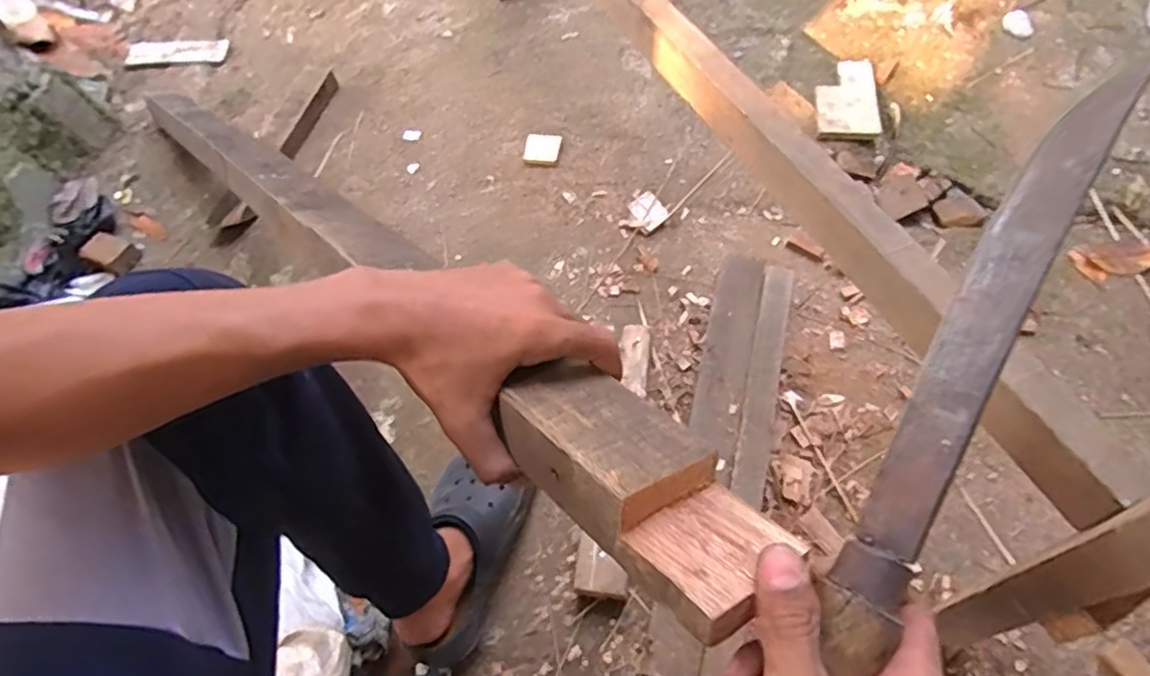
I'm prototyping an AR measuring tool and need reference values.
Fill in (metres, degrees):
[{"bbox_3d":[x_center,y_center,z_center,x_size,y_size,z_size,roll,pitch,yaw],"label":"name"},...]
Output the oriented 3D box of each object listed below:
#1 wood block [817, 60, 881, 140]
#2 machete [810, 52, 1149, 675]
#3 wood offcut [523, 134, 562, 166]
[{"bbox_3d":[0.472,-0.420,1.122,0.105,0.023,0.198,4,63,8],"label":"wood block"},{"bbox_3d":[0.141,0.043,0.266,0.041,0.028,0.354,30,85,18],"label":"machete"},{"bbox_3d":[-0.057,-0.328,1.120,0.061,0.010,0.060,8,63,10],"label":"wood offcut"}]

